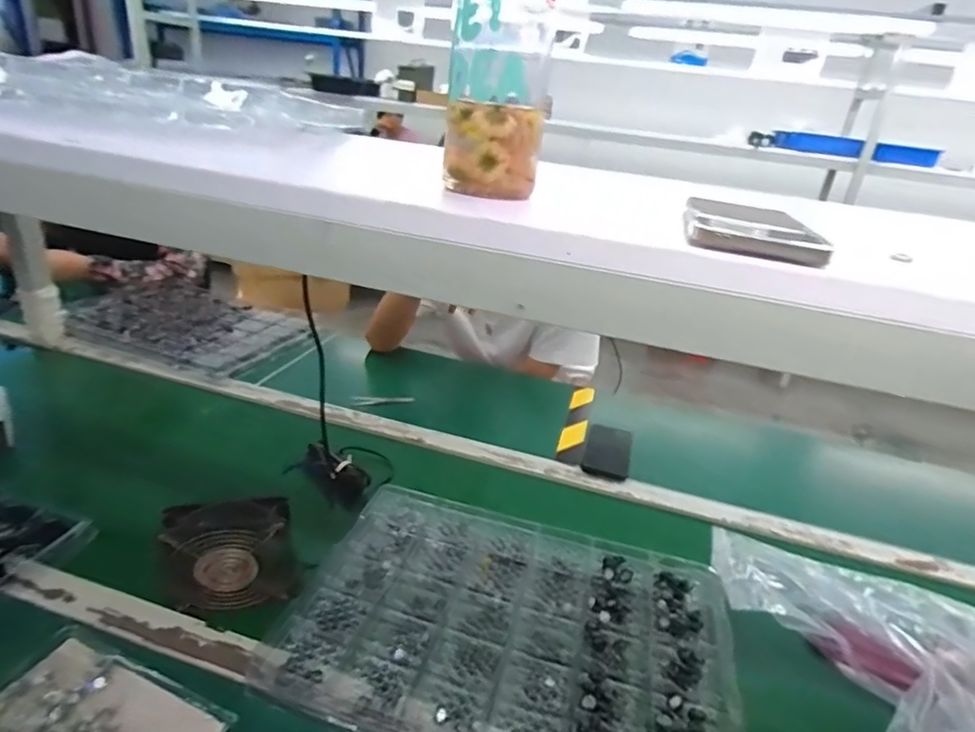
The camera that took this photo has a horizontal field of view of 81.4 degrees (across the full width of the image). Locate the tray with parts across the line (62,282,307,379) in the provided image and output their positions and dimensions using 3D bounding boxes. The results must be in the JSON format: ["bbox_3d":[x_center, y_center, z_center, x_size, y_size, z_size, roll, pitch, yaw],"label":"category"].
[{"bbox_3d":[-0.646,-0.100,1.214,0.501,0.036,0.316,16,27,20],"label":"tray with parts across the line"}]

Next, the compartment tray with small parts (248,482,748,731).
[{"bbox_3d":[0.033,0.272,0.607,0.438,0.029,0.310,12,26,12],"label":"compartment tray with small parts"}]

